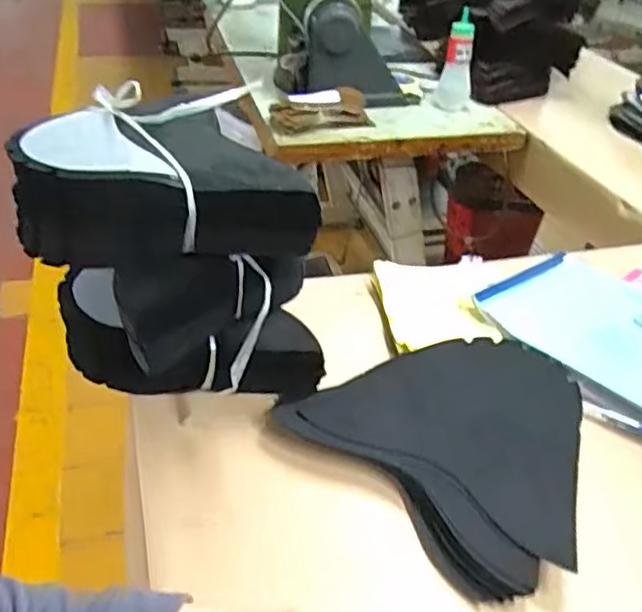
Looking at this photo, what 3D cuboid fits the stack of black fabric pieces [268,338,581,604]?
[{"bbox_3d":[0.130,0.110,0.621,0.236,0.041,0.271,-29,47,-36],"label":"stack of black fabric pieces"}]

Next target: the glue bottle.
[{"bbox_3d":[0.290,-0.510,1.451,0.073,0.207,0.065,9,36,8],"label":"glue bottle"}]

